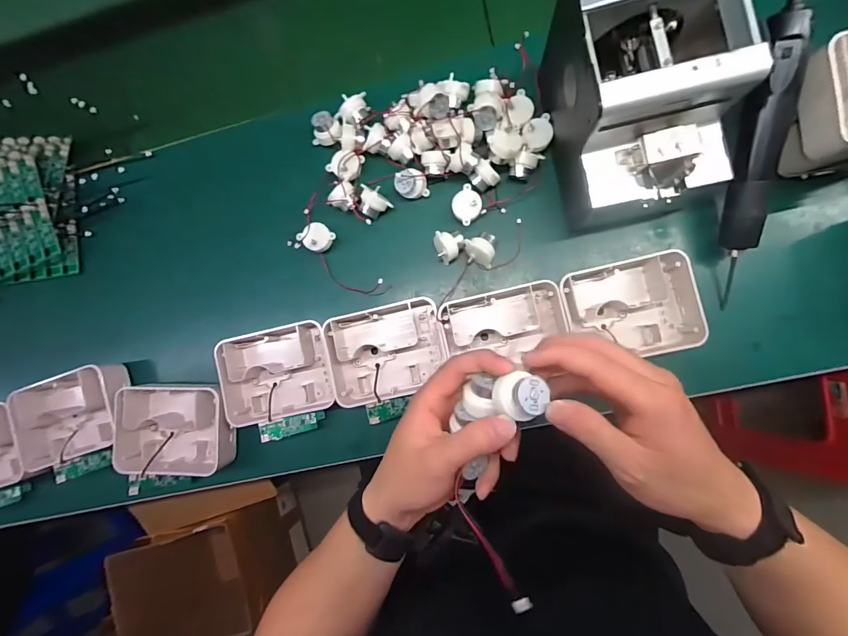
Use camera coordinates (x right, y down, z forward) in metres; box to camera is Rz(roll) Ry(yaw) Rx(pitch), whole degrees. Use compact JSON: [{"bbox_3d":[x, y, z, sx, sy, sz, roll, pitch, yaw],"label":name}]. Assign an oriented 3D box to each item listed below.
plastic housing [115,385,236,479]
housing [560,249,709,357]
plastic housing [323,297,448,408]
[{"bbox_3d":[-0.288,0.132,0.454,0.130,0.037,0.105,-2,84,8],"label":"plastic housing"},{"bbox_3d":[0.214,-0.010,0.404,0.130,0.043,0.099,-15,83,6],"label":"housing"},{"bbox_3d":[-0.042,0.038,0.434,0.128,0.037,0.101,-13,83,6],"label":"plastic housing"}]

